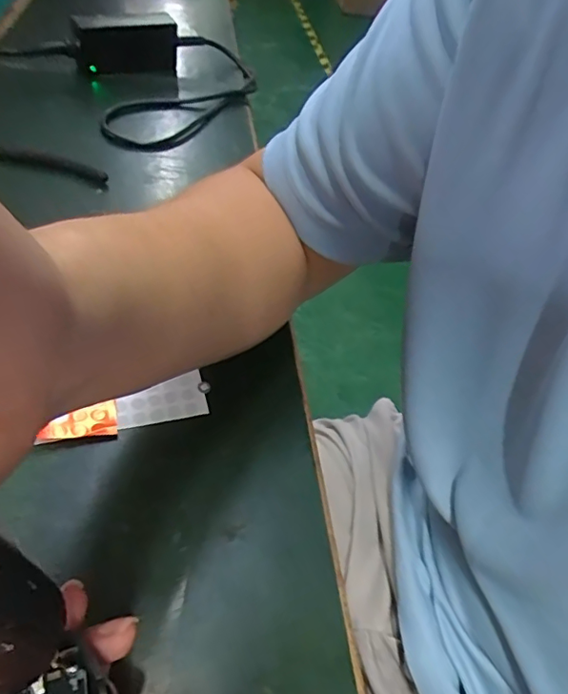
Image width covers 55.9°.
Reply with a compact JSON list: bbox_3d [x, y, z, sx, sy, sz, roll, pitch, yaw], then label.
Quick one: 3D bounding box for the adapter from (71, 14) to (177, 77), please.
[{"bbox_3d":[-0.177,-0.350,0.623,0.125,0.064,0.026,-28,58,-31],"label":"adapter"}]

